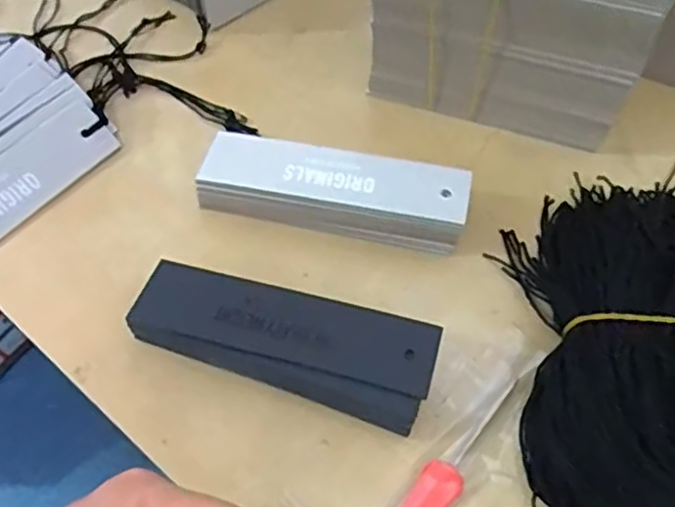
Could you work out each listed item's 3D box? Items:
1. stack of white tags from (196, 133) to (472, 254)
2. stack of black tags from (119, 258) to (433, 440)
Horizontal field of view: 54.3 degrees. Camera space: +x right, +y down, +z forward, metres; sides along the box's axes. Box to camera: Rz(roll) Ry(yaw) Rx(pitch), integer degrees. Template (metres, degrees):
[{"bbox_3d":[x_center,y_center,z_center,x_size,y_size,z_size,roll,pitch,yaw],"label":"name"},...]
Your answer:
[{"bbox_3d":[-0.002,-0.030,0.319,0.125,0.027,0.036,9,59,8],"label":"stack of white tags"},{"bbox_3d":[-0.024,0.038,0.280,0.126,0.024,0.041,14,60,11],"label":"stack of black tags"}]

